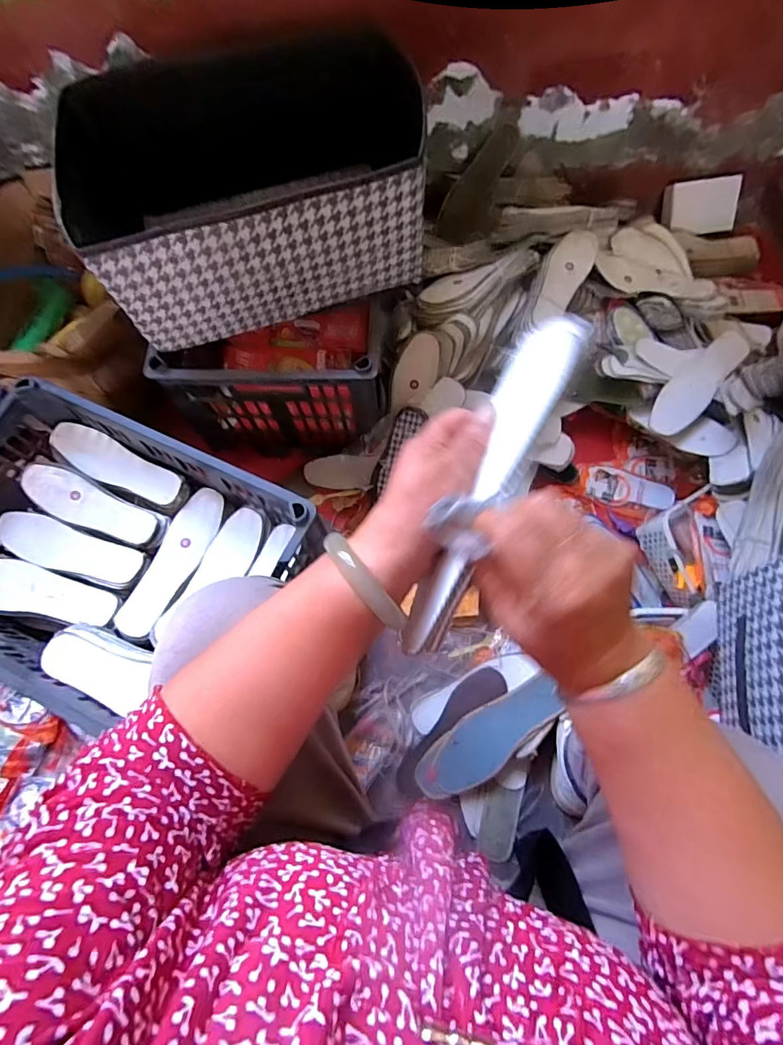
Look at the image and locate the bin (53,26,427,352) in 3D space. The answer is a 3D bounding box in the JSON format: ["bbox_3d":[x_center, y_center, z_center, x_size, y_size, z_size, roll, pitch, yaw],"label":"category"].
[{"bbox_3d":[-0.202,-0.447,0.649,0.420,0.164,0.291,-16,72,-4],"label":"bin"}]

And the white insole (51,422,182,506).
[{"bbox_3d":[-0.423,-0.088,0.724,0.221,0.018,0.063,28,75,11],"label":"white insole"}]

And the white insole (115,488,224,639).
[{"bbox_3d":[-0.318,0.058,0.695,0.064,0.017,0.229,22,74,9],"label":"white insole"}]

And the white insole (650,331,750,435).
[{"bbox_3d":[0.516,-0.240,0.790,0.071,0.049,0.222,40,77,13],"label":"white insole"}]

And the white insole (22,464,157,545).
[{"bbox_3d":[-0.450,-0.024,0.701,0.207,0.014,0.066,26,68,6],"label":"white insole"}]

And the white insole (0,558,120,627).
[{"bbox_3d":[-0.503,0.095,0.666,0.222,0.025,0.069,7,72,4],"label":"white insole"}]

